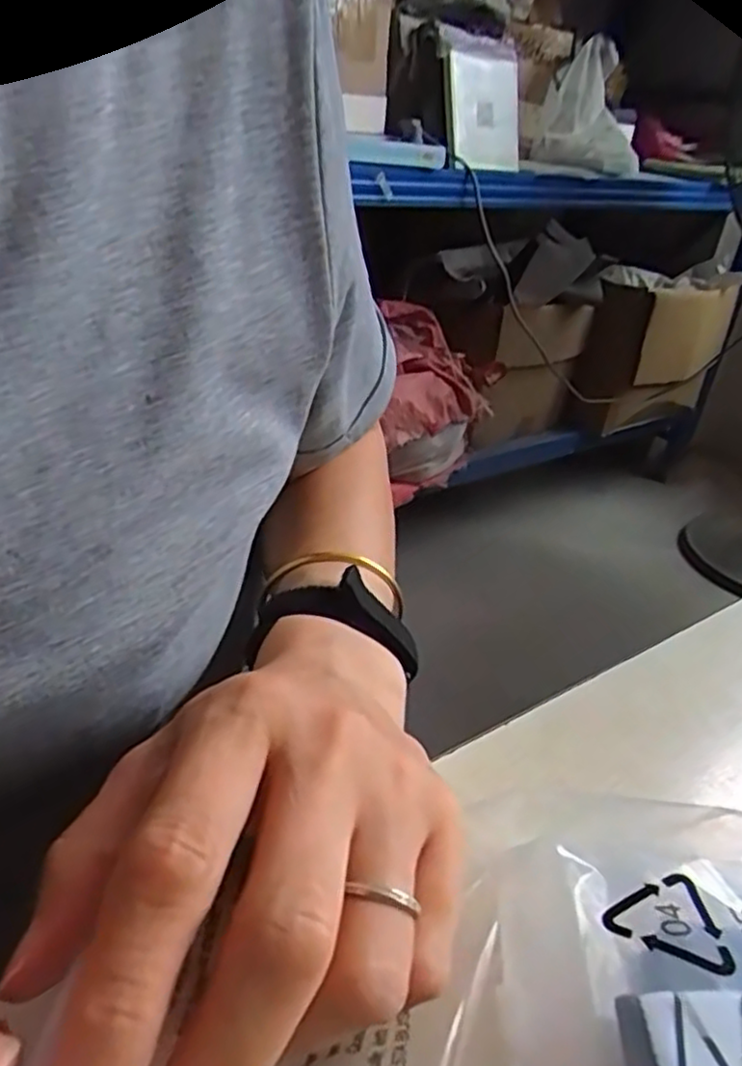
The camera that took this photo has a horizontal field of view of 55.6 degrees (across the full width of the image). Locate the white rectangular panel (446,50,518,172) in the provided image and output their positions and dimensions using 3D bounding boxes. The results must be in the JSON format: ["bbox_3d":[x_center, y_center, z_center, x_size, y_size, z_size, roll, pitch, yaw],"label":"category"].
[{"bbox_3d":[0.187,-0.695,1.165,0.122,0.169,0.026,-4,15,-9],"label":"white rectangular panel"}]

